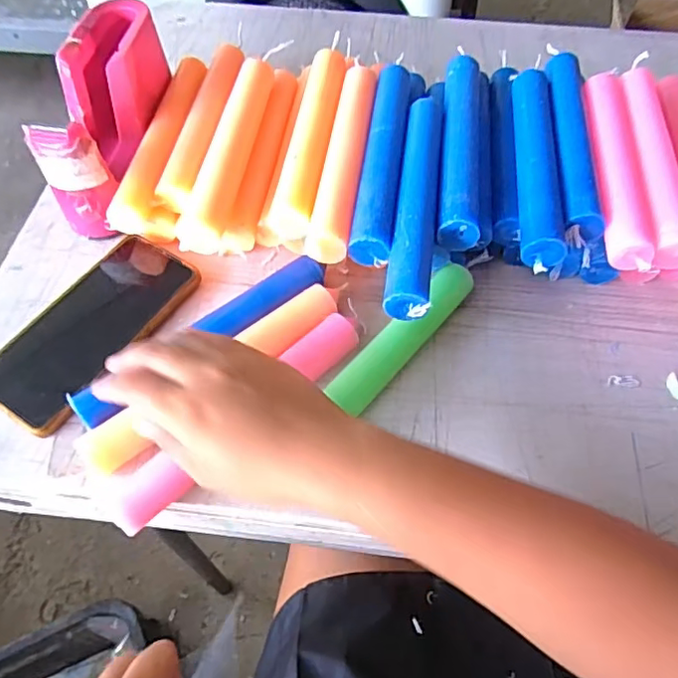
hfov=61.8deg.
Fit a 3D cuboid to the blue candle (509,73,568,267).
[{"bbox_3d":[0.149,-0.141,0.429,0.028,0.024,0.203,6,59,4],"label":"blue candle"}]

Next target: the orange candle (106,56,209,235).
[{"bbox_3d":[-0.147,-0.170,0.481,0.030,0.024,0.191,7,59,4],"label":"orange candle"}]

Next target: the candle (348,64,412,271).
[{"bbox_3d":[0.035,-0.142,0.430,0.028,0.021,0.200,7,59,4],"label":"candle"}]

